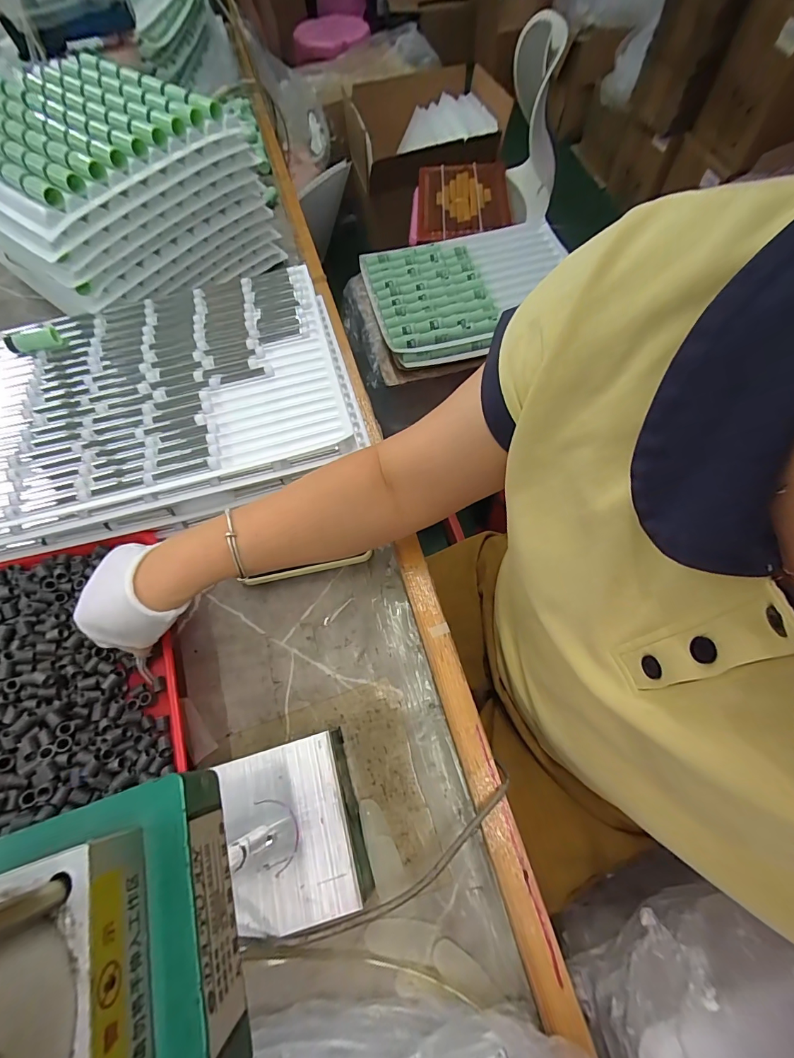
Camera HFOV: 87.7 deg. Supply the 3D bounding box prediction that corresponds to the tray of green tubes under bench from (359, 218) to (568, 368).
[{"bbox_3d":[0.171,-0.526,0.897,0.453,0.044,0.318,-19,65,-5],"label":"tray of green tubes under bench"}]

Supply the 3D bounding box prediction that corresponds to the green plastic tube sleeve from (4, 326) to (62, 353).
[{"bbox_3d":[-0.449,-0.233,0.508,0.061,0.023,0.023,-21,65,-7],"label":"green plastic tube sleeve"}]

